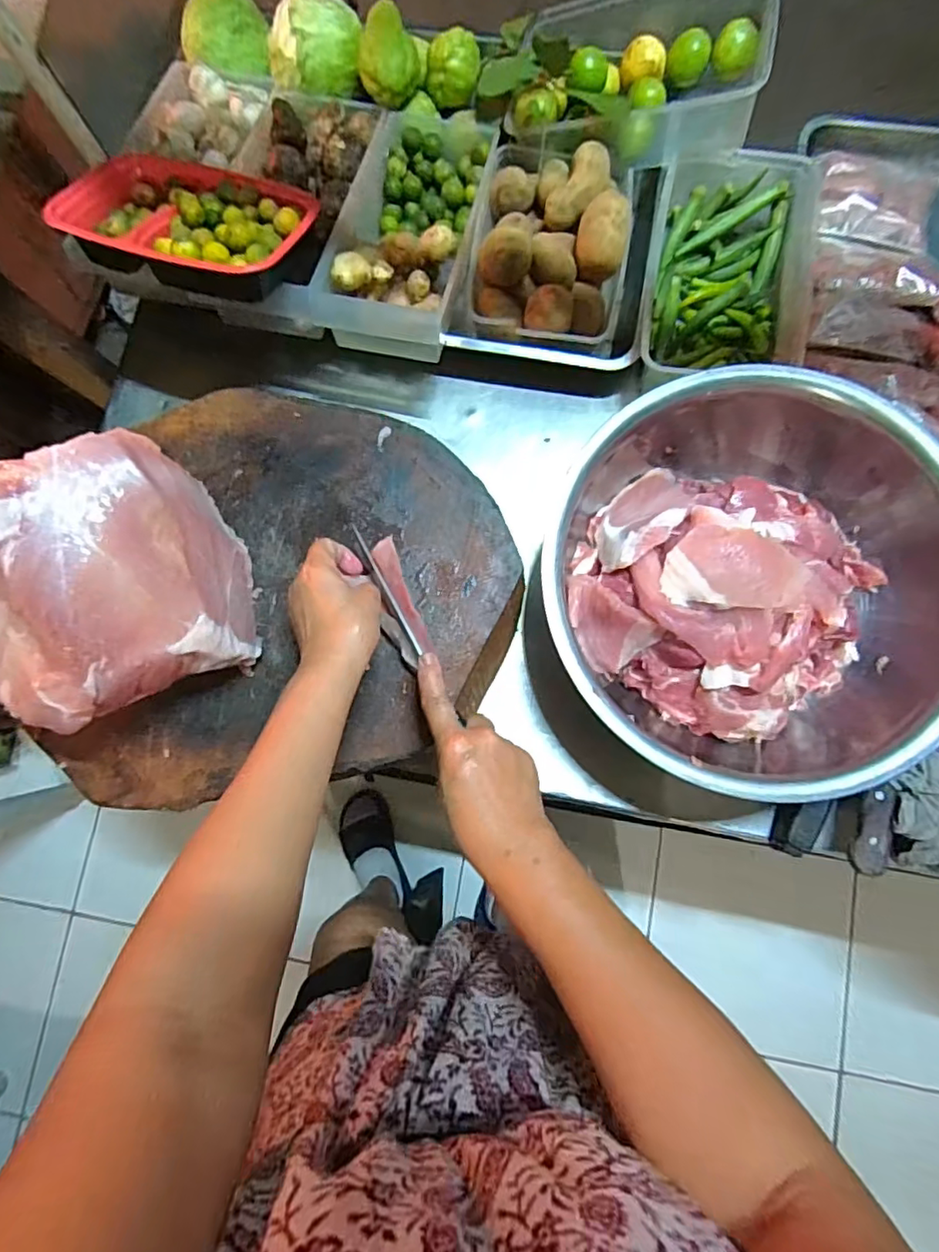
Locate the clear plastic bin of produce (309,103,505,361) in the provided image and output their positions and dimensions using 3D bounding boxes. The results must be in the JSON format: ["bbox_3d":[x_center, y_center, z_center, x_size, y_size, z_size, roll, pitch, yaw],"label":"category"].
[{"bbox_3d":[-0.059,-0.427,0.619,0.129,0.070,0.310,10,70,3],"label":"clear plastic bin of produce"}]

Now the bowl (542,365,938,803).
[{"bbox_3d":[0.257,-0.052,0.568,0.360,0.151,0.395,0,83,2],"label":"bowl"}]

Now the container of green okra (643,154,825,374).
[{"bbox_3d":[0.270,-0.378,0.627,0.159,0.058,0.251,10,83,3],"label":"container of green okra"}]

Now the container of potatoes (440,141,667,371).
[{"bbox_3d":[0.093,-0.406,0.628,0.181,0.095,0.235,9,83,3],"label":"container of potatoes"}]

